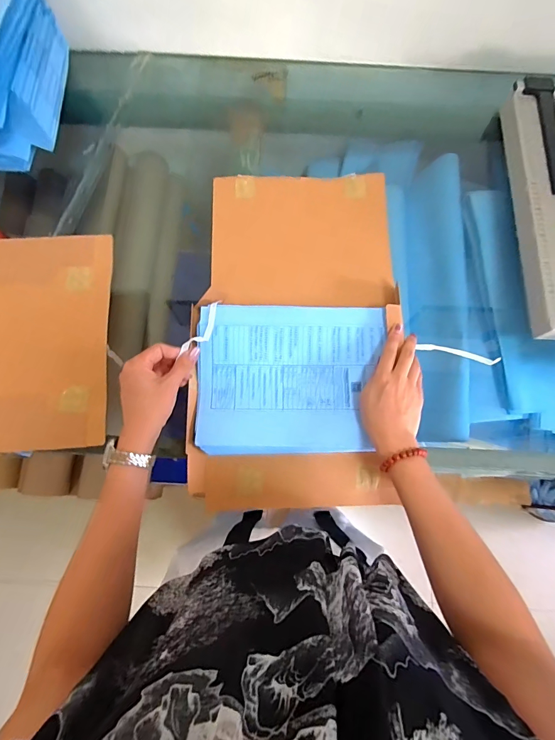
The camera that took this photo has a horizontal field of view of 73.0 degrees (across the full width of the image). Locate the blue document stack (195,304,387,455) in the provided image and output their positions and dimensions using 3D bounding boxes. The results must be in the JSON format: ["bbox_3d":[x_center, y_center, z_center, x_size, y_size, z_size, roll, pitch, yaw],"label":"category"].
[{"bbox_3d":[0.022,0.012,0.544,0.268,0.026,0.212,0,86,-5],"label":"blue document stack"}]

